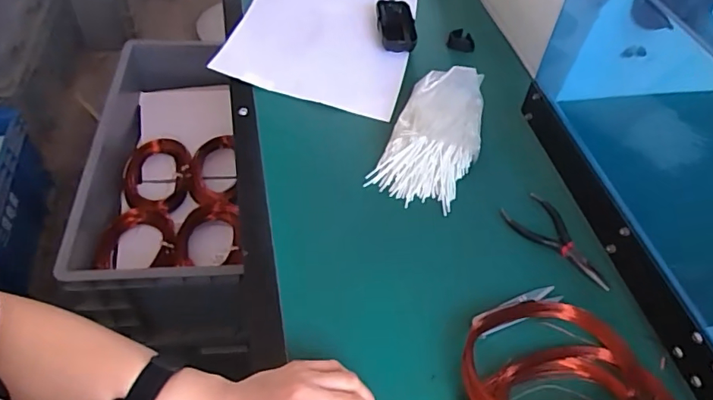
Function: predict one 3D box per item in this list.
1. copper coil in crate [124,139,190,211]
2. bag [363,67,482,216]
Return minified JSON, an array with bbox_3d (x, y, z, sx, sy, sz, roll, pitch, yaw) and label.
[{"bbox_3d":[-0.385,-0.045,0.987,0.128,0.042,0.173,-12,53,-16],"label":"copper coil in crate"},{"bbox_3d":[0.100,-0.086,0.613,0.104,0.037,0.221,21,52,11],"label":"bag"}]

